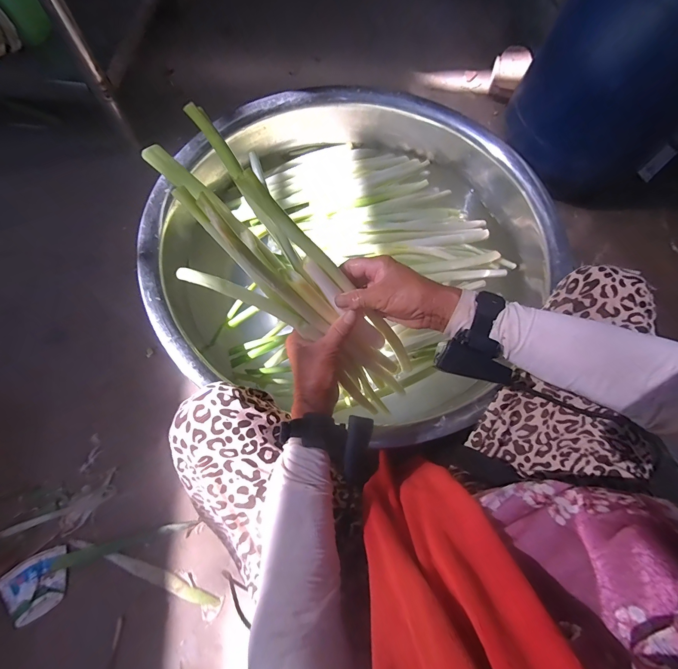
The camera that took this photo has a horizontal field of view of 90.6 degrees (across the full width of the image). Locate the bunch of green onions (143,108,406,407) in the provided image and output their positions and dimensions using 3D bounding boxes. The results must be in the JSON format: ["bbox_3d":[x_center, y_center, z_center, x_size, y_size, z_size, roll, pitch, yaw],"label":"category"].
[{"bbox_3d":[-0.049,-0.034,0.413,0.094,0.424,0.124,11,59,51],"label":"bunch of green onions"}]

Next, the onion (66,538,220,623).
[{"bbox_3d":[-0.356,0.436,0.613,0.312,0.012,0.036,22,69,7],"label":"onion"}]

